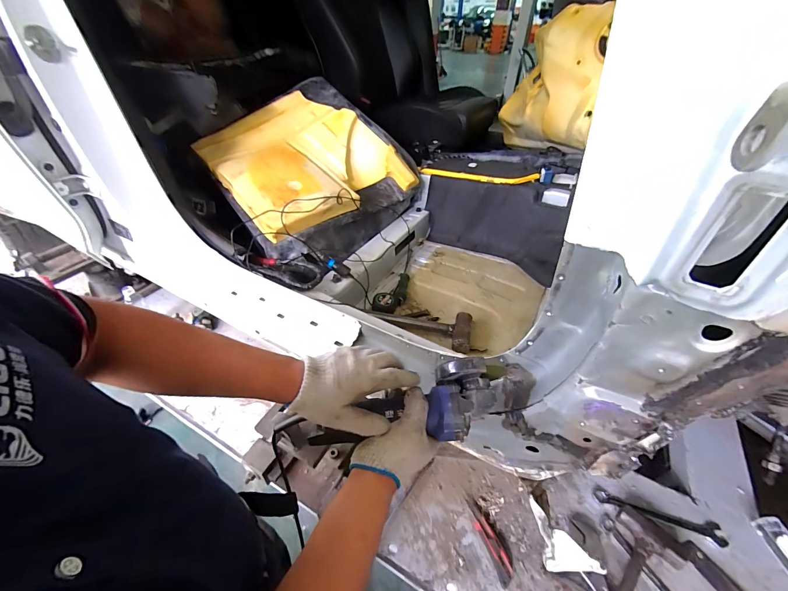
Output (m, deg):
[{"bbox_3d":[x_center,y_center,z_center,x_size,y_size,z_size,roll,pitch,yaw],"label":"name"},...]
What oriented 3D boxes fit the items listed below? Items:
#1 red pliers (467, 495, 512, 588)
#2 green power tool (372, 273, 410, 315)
[{"bbox_3d":[0.232,0.571,0.796,0.055,0.020,0.176,-13,43,-16],"label":"red pliers"},{"bbox_3d":[0.005,-0.011,0.933,0.067,0.046,0.199,18,44,18],"label":"green power tool"}]

